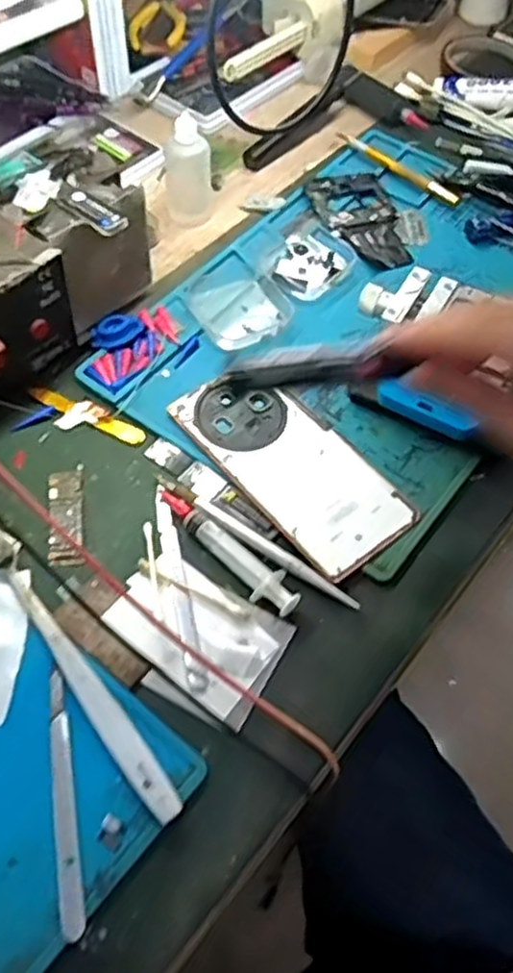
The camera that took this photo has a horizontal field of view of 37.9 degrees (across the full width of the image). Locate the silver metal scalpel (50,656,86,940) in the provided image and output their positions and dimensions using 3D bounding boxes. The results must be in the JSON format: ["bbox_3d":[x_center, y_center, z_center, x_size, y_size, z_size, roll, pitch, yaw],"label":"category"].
[{"bbox_3d":[-0.091,0.143,0.352,0.011,0.004,0.121,-9,58,-10],"label":"silver metal scalpel"}]

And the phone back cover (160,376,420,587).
[{"bbox_3d":[0.022,-0.017,0.466,0.074,0.005,0.157,-34,65,-23],"label":"phone back cover"}]

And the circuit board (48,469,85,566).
[{"bbox_3d":[-0.112,0.017,0.440,0.020,0.006,0.066,-5,58,-7],"label":"circuit board"}]

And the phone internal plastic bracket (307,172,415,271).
[{"bbox_3d":[0.088,-0.213,0.600,0.065,0.008,0.109,-17,60,-14],"label":"phone internal plastic bracket"}]

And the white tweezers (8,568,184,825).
[{"bbox_3d":[-0.086,0.100,0.378,0.016,0.007,0.155,-32,64,-22],"label":"white tweezers"}]

